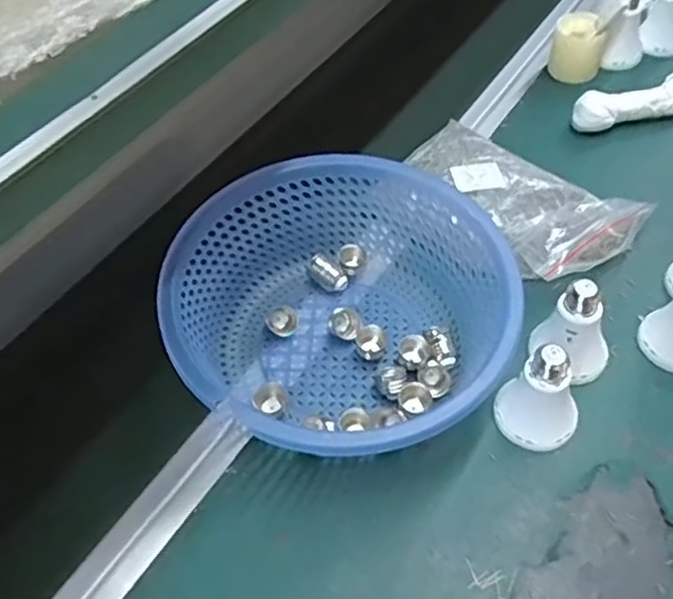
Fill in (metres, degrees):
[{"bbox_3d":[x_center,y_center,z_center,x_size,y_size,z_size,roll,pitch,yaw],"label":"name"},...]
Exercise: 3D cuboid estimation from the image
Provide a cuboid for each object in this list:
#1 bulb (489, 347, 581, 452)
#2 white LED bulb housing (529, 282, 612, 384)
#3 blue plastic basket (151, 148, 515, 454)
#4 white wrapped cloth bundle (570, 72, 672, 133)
[{"bbox_3d":[0.158,0.072,0.518,0.063,0.091,0.054,17,55,17],"label":"bulb"},{"bbox_3d":[0.198,0.022,0.551,0.060,0.088,0.052,26,58,22],"label":"white LED bulb housing"},{"bbox_3d":[0.006,0.015,0.560,0.264,0.119,0.259,-2,51,3],"label":"blue plastic basket"},{"bbox_3d":[0.332,-0.217,0.766,0.127,0.045,0.035,-13,52,-6],"label":"white wrapped cloth bundle"}]

